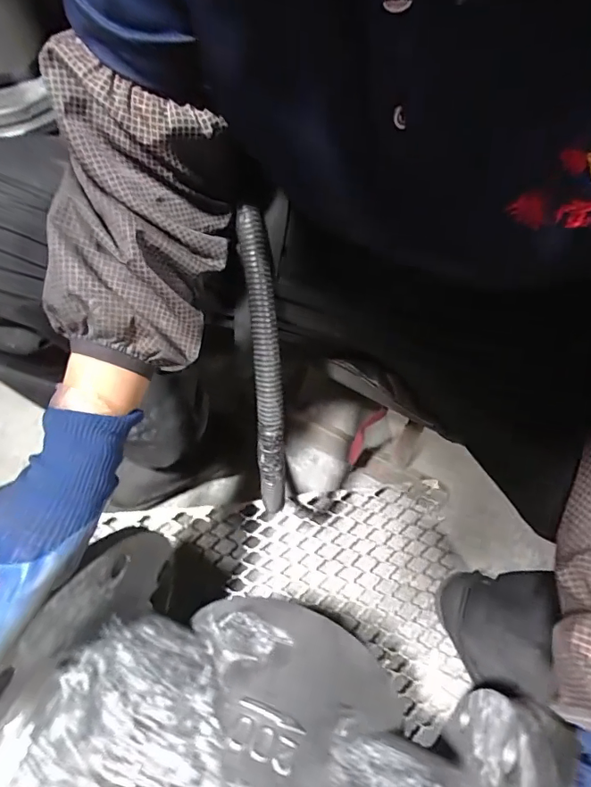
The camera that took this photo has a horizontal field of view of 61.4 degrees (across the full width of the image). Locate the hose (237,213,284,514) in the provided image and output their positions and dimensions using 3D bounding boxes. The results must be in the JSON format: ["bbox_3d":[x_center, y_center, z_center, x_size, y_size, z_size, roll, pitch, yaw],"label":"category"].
[{"bbox_3d":[-0.024,-0.013,0.393,0.022,0.040,0.251,-4,106,-3],"label":"hose"}]

